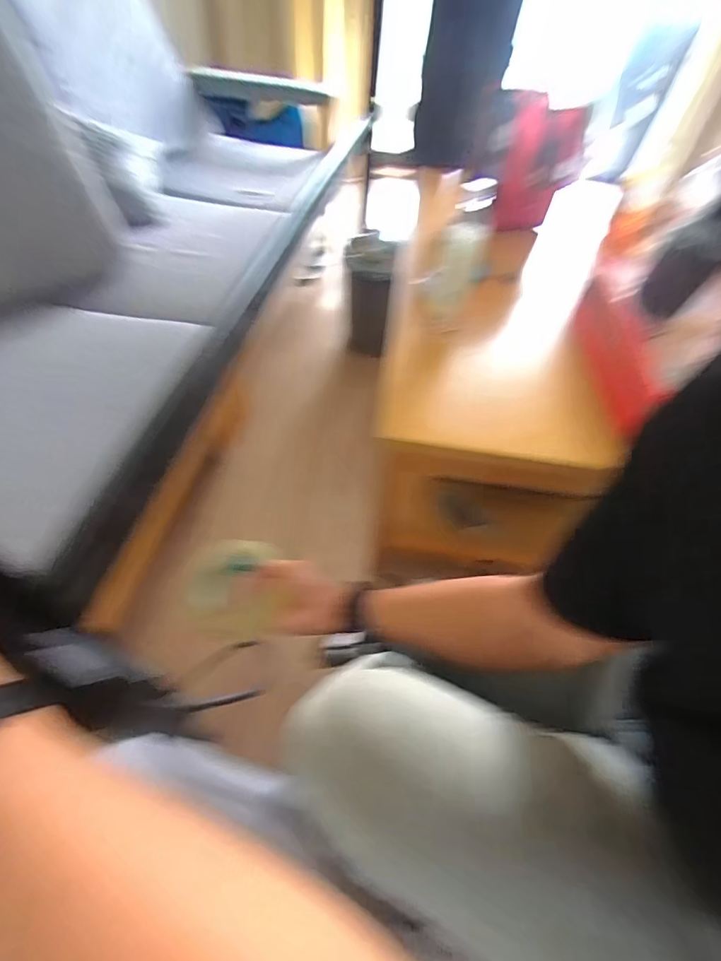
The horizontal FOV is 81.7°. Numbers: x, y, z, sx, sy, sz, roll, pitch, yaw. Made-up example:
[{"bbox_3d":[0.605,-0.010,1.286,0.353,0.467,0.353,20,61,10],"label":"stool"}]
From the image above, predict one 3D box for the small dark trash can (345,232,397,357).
[{"bbox_3d":[0.018,-0.557,1.292,0.128,0.322,0.153,1,52,-5],"label":"small dark trash can"}]

